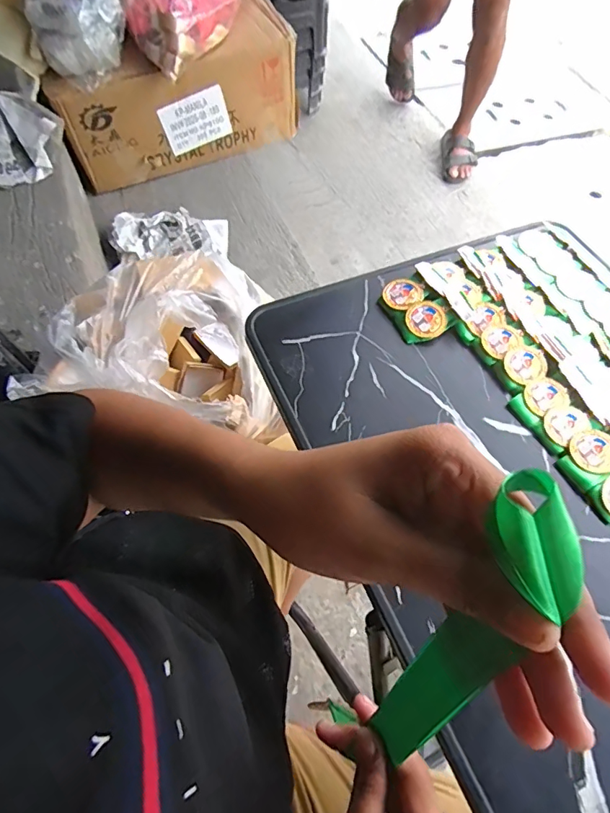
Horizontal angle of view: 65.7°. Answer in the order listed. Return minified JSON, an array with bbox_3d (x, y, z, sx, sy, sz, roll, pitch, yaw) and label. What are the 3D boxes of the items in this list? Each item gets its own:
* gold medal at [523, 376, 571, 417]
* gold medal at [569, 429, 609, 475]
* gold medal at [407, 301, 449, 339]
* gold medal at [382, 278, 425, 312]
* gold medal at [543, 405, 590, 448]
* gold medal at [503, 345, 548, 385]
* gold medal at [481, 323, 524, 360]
[{"bbox_3d":[0.212,-0.011,0.416,0.040,0.004,0.031,-24,68,-11],"label":"gold medal"},{"bbox_3d":[0.239,0.036,0.388,0.040,0.004,0.037,0,65,0],"label":"gold medal"},{"bbox_3d":[0.115,-0.082,0.448,0.037,0.005,0.037,0,77,1],"label":"gold medal"},{"bbox_3d":[0.096,-0.110,0.462,0.036,0.006,0.038,42,71,17],"label":"gold medal"},{"bbox_3d":[0.223,0.013,0.402,0.040,0.004,0.029,-32,69,-15],"label":"gold medal"},{"bbox_3d":[0.200,-0.039,0.426,0.041,0.004,0.036,-36,70,-16],"label":"gold medal"},{"bbox_3d":[0.184,-0.064,0.441,0.041,0.004,0.030,-37,70,-16],"label":"gold medal"}]

